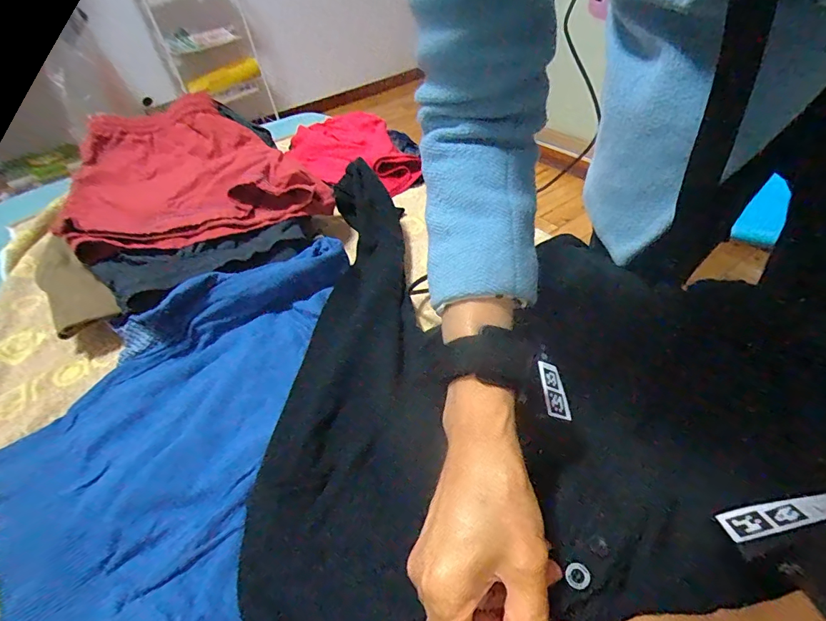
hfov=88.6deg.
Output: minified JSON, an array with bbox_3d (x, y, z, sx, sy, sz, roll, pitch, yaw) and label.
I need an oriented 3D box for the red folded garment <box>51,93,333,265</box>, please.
[{"bbox_3d":[-0.300,-0.208,0.598,0.301,0.055,0.378,-19,46,-12],"label":"red folded garment"}]

